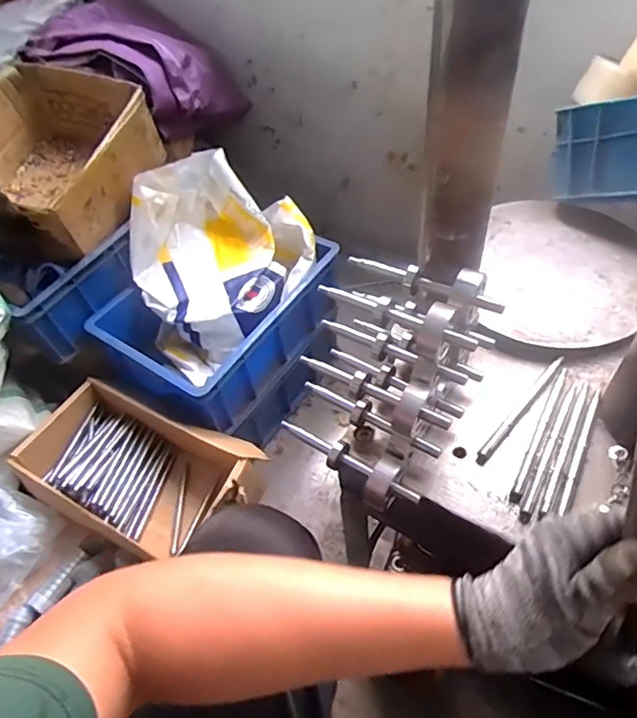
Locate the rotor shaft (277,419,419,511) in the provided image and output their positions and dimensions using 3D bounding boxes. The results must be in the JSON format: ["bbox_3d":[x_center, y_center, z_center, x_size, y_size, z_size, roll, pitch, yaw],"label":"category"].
[{"bbox_3d":[0.027,0.102,0.547,0.153,0.037,0.041,27,59,24],"label":"rotor shaft"}]

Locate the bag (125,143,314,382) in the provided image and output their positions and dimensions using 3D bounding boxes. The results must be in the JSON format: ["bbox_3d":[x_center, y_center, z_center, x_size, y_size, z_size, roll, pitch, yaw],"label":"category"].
[{"bbox_3d":[-0.191,-0.187,1.013,0.309,0.245,0.273,-34,56,-19],"label":"bag"}]

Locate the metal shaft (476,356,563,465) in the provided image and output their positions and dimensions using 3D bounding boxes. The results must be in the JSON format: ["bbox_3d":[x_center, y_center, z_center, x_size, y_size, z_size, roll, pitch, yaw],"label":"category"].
[{"bbox_3d":[0.218,0.054,0.593,0.011,0.016,0.156,35,63,28],"label":"metal shaft"}]

